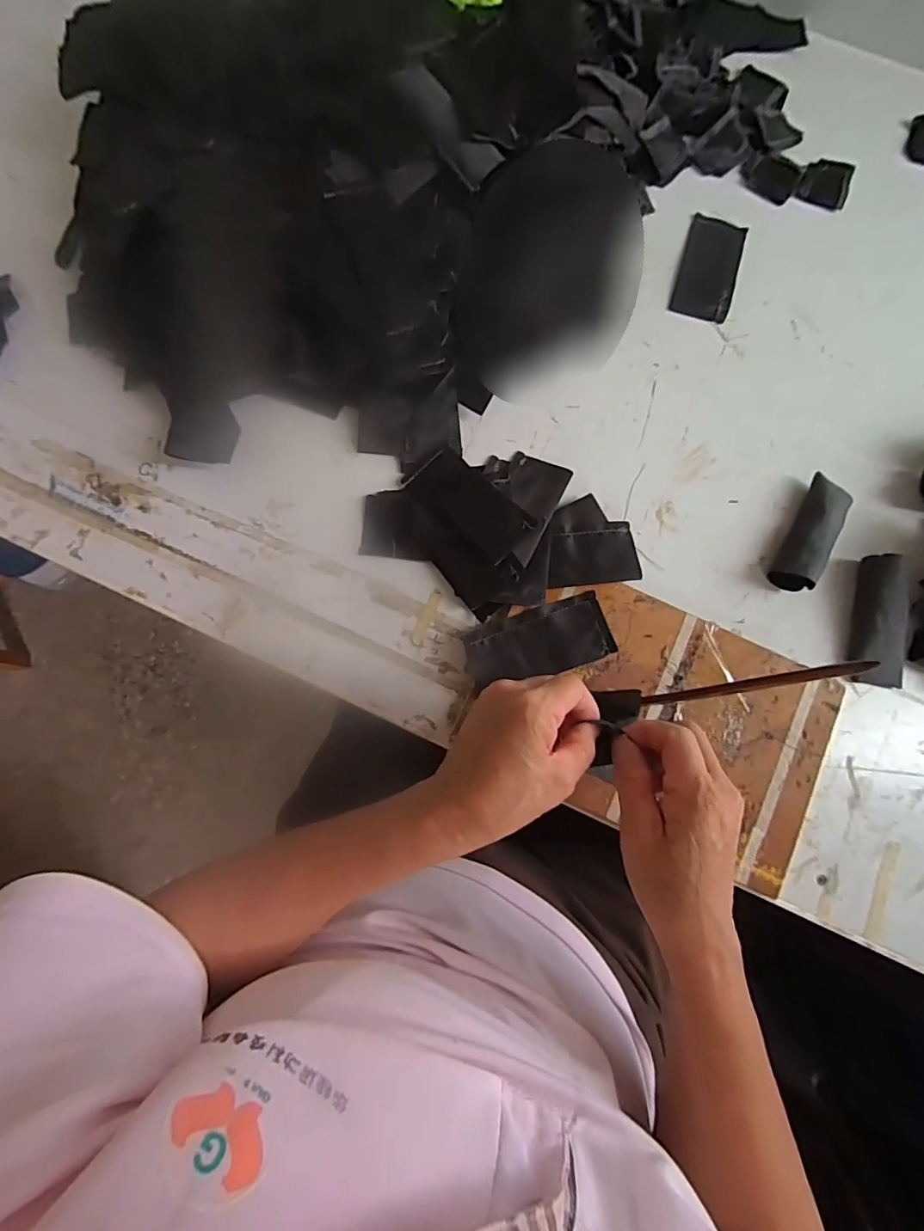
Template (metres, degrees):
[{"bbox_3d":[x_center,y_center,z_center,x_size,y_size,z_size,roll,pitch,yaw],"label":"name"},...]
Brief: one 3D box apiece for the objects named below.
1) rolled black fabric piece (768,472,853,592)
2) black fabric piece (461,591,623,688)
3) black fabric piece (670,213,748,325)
[{"bbox_3d":[0.298,-0.069,0.420,0.033,0.028,0.102,31,80,5],"label":"rolled black fabric piece"},{"bbox_3d":[0.061,0.022,0.400,0.117,0.005,0.052,-17,80,-5],"label":"black fabric piece"},{"bbox_3d":[0.242,-0.341,0.485,0.055,0.004,0.112,18,79,2],"label":"black fabric piece"}]

